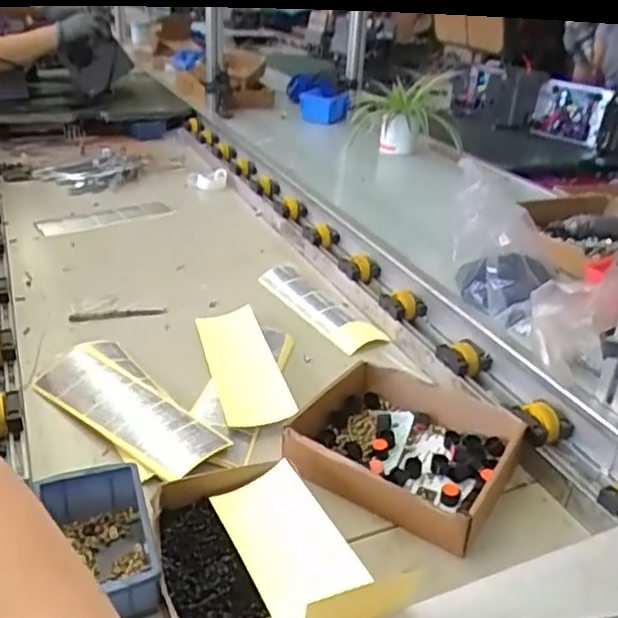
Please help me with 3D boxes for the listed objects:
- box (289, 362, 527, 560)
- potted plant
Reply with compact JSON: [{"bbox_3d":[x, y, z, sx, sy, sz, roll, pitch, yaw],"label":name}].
[{"bbox_3d":[0.106,0.146,0.704,0.208,0.056,0.205,22,33,29],"label":"box"},{"bbox_3d":[0.235,-0.453,1.553,0.258,0.169,0.196,10,29,10],"label":"potted plant"}]

